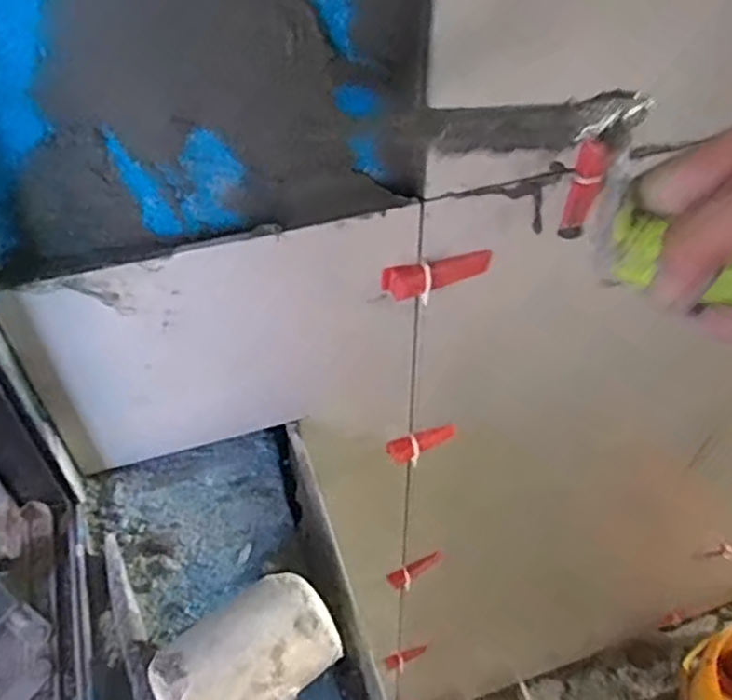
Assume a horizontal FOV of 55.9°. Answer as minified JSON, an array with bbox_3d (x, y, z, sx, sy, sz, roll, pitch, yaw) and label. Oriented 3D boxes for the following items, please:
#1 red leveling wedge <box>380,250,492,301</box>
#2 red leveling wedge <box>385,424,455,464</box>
[{"bbox_3d":[0.055,-0.056,0.511,0.085,0.024,0.017,-14,47,-11],"label":"red leveling wedge"},{"bbox_3d":[0.056,0.088,0.663,0.073,0.021,0.017,-19,49,-15],"label":"red leveling wedge"}]

